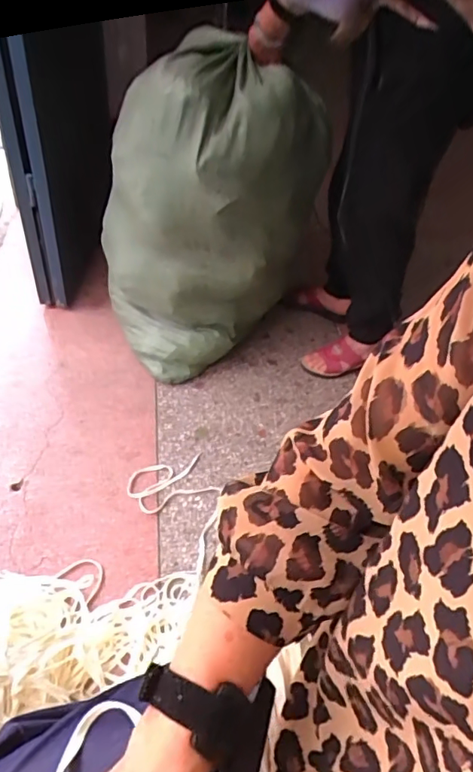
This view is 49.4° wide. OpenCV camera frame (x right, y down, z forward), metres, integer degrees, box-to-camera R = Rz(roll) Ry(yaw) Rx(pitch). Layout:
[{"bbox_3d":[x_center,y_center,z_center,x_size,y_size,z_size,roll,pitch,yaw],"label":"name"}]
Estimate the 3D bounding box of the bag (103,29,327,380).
[{"bbox_3d":[-0.070,-0.385,1.206,0.375,0.641,0.402,29,49,22],"label":"bag"}]

